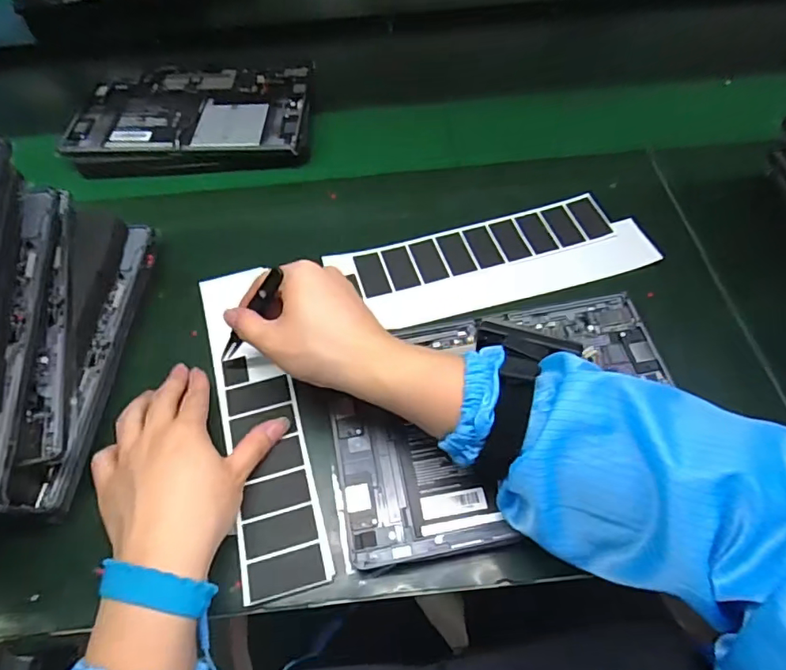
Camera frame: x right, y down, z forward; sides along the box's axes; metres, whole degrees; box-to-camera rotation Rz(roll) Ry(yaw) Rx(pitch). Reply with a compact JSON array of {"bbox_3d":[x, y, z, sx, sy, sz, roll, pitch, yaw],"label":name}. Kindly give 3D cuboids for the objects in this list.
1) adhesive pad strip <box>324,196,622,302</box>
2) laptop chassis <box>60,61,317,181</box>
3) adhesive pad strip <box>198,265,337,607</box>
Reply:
[{"bbox_3d":[0.077,-0.081,0.486,0.254,0.006,0.054,-15,59,-7],"label":"adhesive pad strip"},{"bbox_3d":[-0.222,-0.246,0.591,0.256,0.023,0.158,-3,57,1],"label":"laptop chassis"},{"bbox_3d":[-0.106,0.056,0.410,0.059,0.006,0.273,-15,58,-9],"label":"adhesive pad strip"}]

